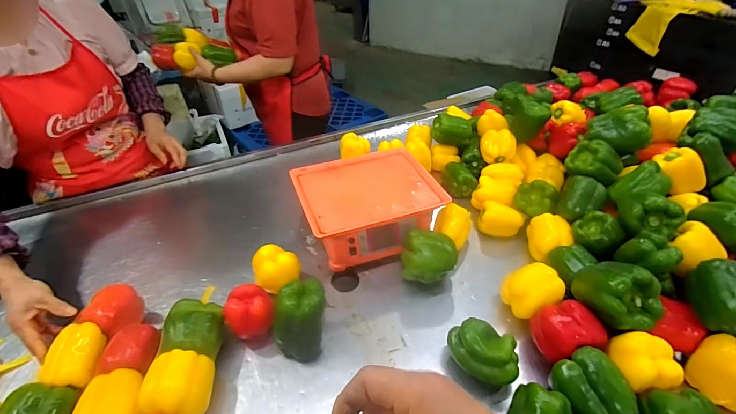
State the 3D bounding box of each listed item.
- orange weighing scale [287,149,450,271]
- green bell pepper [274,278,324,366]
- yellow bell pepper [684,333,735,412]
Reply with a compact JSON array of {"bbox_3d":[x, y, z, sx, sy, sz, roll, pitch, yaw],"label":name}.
[{"bbox_3d":[-0.001,-0.008,0.817,0.297,0.109,0.240,-13,42,-14],"label":"orange weighing scale"},{"bbox_3d":[-0.114,0.187,0.601,0.091,0.116,0.092,8,41,11],"label":"green bell pepper"},{"bbox_3d":[0.552,0.241,0.536,0.068,0.096,0.085,-23,45,-24],"label":"yellow bell pepper"}]

